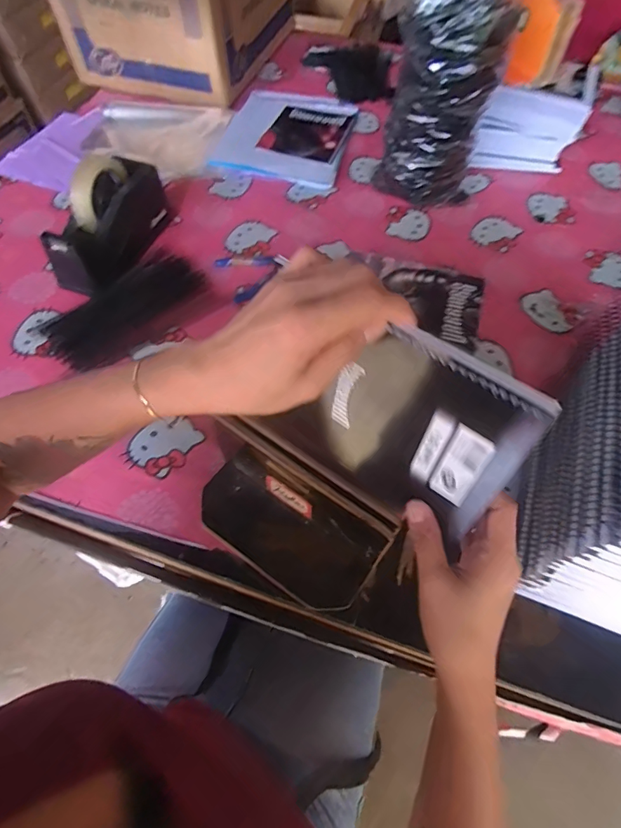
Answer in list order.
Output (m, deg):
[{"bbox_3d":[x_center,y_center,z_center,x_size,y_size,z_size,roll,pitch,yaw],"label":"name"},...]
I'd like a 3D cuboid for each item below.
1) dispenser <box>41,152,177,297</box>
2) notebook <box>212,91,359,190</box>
[{"bbox_3d":[-0.280,-0.275,0.648,0.071,0.122,0.210,24,62,12],"label":"dispenser"},{"bbox_3d":[-0.043,-0.533,0.863,0.226,0.012,0.275,11,61,6],"label":"notebook"}]

